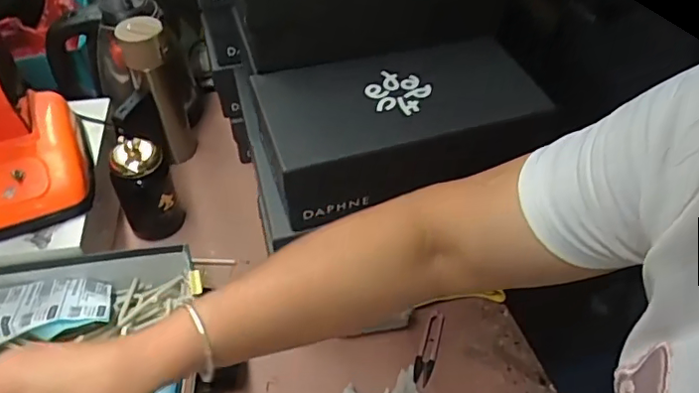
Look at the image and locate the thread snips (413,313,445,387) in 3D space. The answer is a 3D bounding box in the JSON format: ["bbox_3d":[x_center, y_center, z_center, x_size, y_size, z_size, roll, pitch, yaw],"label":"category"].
[{"bbox_3d":[0.101,0.190,0.717,0.023,0.010,0.094,16,63,13],"label":"thread snips"}]

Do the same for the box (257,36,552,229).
[{"bbox_3d":[0.052,-0.087,0.646,0.302,0.100,0.159,-18,50,-16],"label":"box"}]

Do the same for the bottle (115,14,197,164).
[{"bbox_3d":[-0.297,-0.163,0.892,0.069,0.244,0.068,-18,50,-16],"label":"bottle"}]

